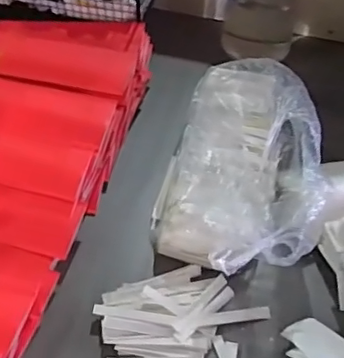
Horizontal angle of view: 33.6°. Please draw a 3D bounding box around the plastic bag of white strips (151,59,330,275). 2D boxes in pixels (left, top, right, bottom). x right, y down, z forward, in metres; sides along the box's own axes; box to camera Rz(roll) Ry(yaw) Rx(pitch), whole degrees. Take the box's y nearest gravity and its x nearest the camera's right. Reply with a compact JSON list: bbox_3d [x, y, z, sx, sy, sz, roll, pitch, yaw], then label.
[{"bbox_3d":[0.079,-0.025,0.670,0.169,0.122,0.303,9,57,2],"label":"plastic bag of white strips"}]

